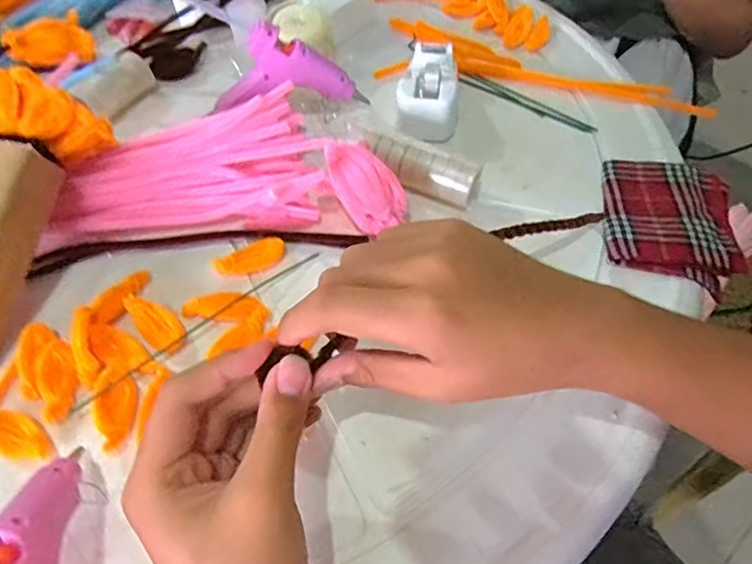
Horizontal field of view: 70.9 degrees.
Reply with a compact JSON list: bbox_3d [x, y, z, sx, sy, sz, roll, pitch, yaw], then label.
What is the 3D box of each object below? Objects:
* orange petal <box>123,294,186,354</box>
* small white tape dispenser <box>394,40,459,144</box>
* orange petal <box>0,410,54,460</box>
[{"bbox_3d":[-0.157,0.028,0.373,0.052,0.006,0.024,40,63,10],"label":"orange petal"},{"bbox_3d":[0.050,-0.177,0.491,0.056,0.041,0.098,7,55,5],"label":"small white tape dispenser"},{"bbox_3d":[-0.221,0.095,0.326,0.050,0.008,0.022,27,59,17],"label":"orange petal"}]

